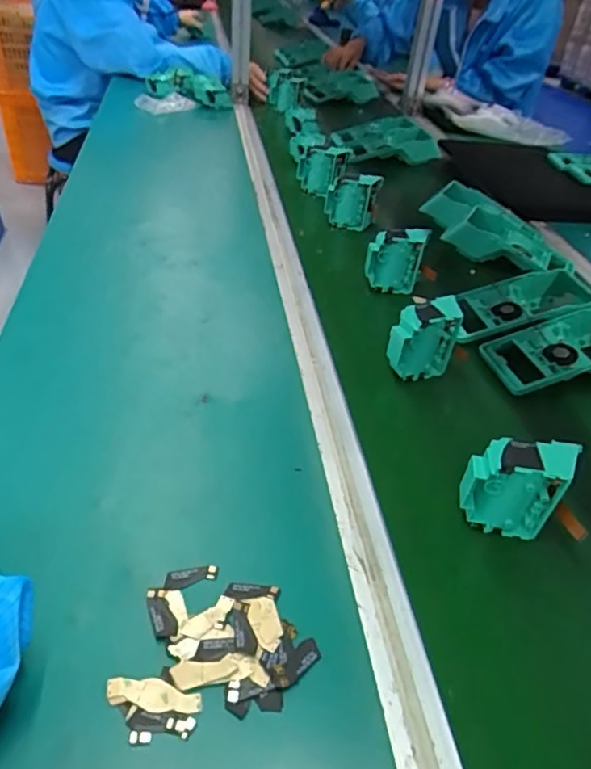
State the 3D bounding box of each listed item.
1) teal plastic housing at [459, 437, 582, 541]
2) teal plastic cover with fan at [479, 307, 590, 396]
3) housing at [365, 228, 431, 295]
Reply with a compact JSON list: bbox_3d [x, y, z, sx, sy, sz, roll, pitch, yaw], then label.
[{"bbox_3d":[0.166,0.079,0.427,0.074,0.077,0.040,14,40,8],"label":"teal plastic housing"},{"bbox_3d":[0.303,-0.037,0.613,0.186,0.046,0.091,-6,41,-15],"label":"teal plastic cover with fan"},{"bbox_3d":[0.124,-0.158,0.703,0.071,0.074,0.045,12,40,6],"label":"housing"}]

